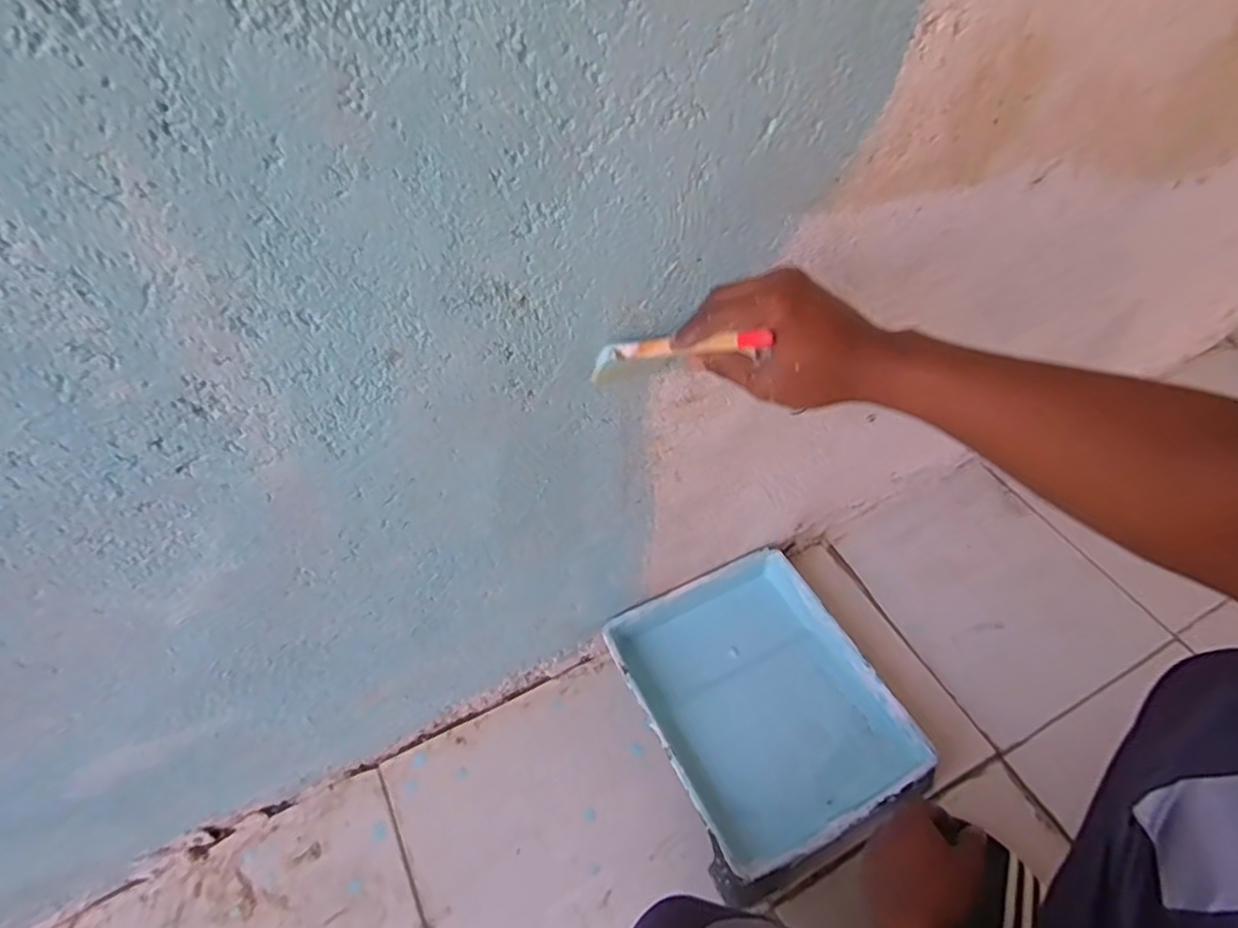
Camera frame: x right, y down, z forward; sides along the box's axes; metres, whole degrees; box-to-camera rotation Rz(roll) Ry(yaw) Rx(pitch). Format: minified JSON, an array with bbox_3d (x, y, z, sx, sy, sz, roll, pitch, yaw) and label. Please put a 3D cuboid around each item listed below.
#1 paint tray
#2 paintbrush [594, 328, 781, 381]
[{"bbox_3d":[0.177,0.296,0.857,0.280,0.059,0.339,-23,53,-16],"label":"paint tray"},{"bbox_3d":[0.035,-0.081,0.503,0.182,0.026,0.014,4,41,50],"label":"paintbrush"}]

